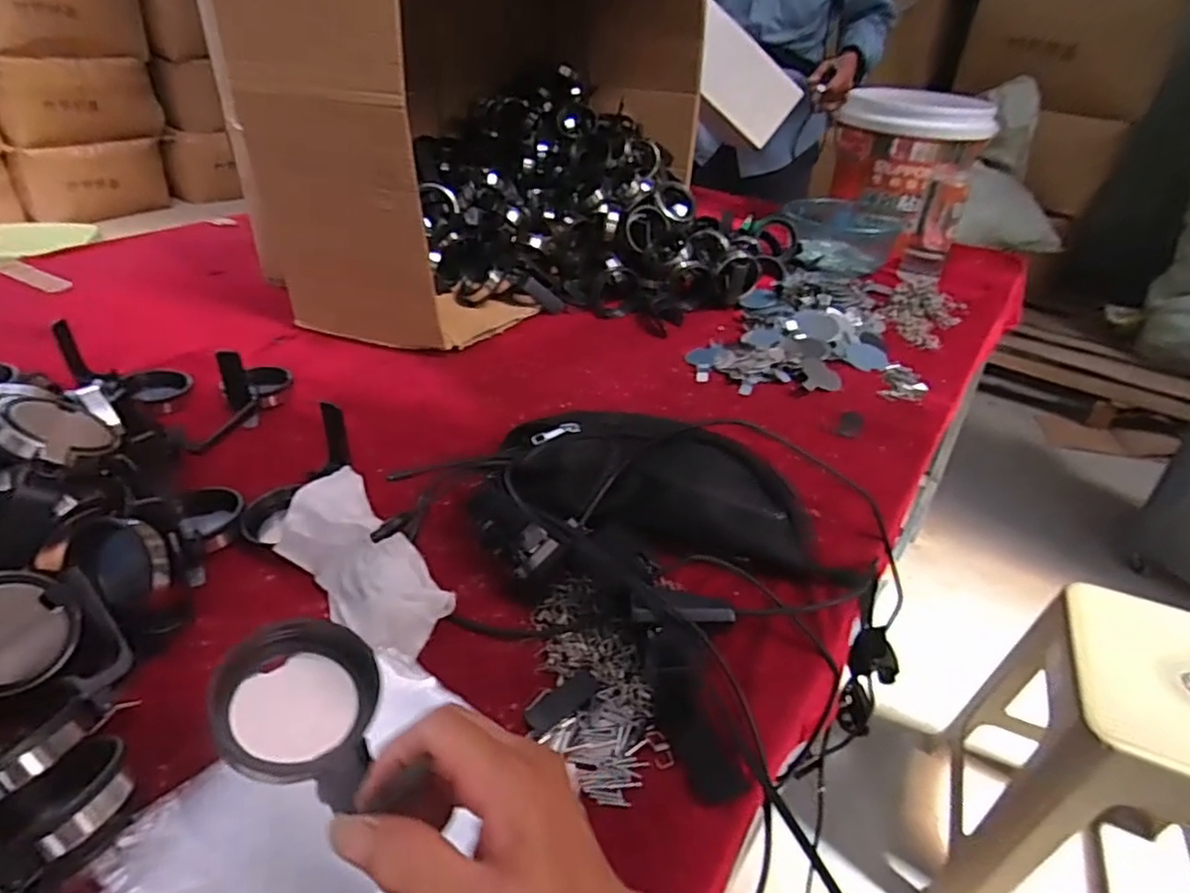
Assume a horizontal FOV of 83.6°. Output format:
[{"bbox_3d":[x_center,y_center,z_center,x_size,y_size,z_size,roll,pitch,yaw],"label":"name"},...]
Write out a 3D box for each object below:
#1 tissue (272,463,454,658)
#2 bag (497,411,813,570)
[{"bbox_3d":[-0.172,0.087,0.495,0.153,0.062,0.076,31,44,34],"label":"tissue"},{"bbox_3d":[0.052,0.035,0.564,0.263,0.085,0.077,8,35,6],"label":"bag"}]

